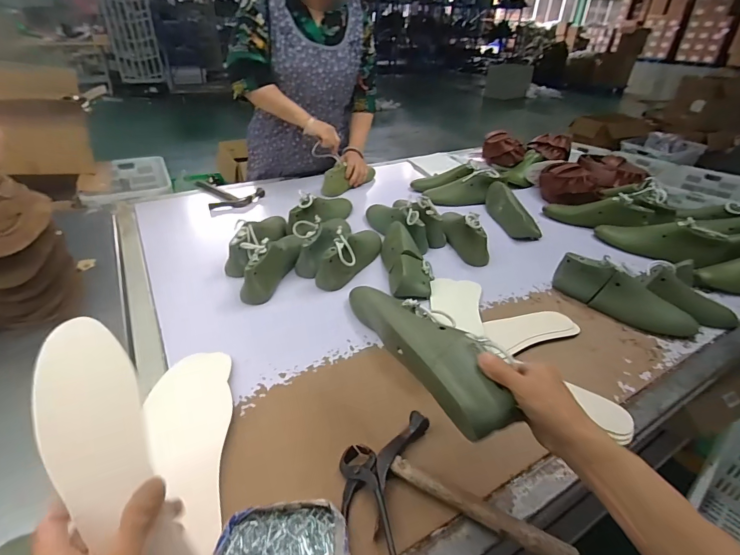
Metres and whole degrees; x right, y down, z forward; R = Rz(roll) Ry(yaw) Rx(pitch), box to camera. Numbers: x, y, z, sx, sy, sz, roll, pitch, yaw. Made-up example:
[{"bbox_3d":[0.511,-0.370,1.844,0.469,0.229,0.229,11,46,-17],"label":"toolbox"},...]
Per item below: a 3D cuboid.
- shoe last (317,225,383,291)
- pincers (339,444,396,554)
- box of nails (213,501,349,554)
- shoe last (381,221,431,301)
[{"bbox_3d":[-0.035,-0.066,0.864,0.069,0.096,0.233,15,35,19],"label":"shoe last"},{"bbox_3d":[-0.003,0.261,0.425,0.059,0.026,0.175,0,34,-4],"label":"pincers"},{"bbox_3d":[-0.089,0.276,0.393,0.129,0.030,0.081,-3,34,-8],"label":"box of nails"},{"bbox_3d":[0.072,-0.054,0.861,0.076,0.068,0.240,-2,34,-6],"label":"shoe last"}]

